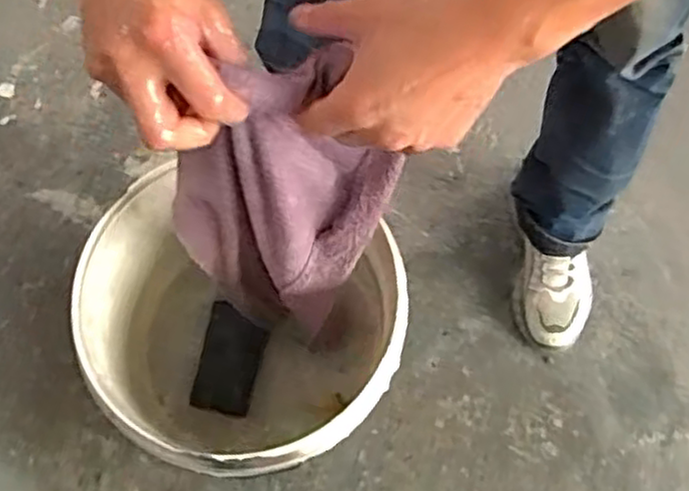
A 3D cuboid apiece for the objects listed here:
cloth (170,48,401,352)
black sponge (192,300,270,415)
[{"bbox_3d":[-0.061,-0.016,0.600,0.161,0.439,0.043,9,66,-6],"label":"cloth"},{"bbox_3d":[-0.139,0.137,0.851,0.073,0.010,0.123,14,68,3],"label":"black sponge"}]

